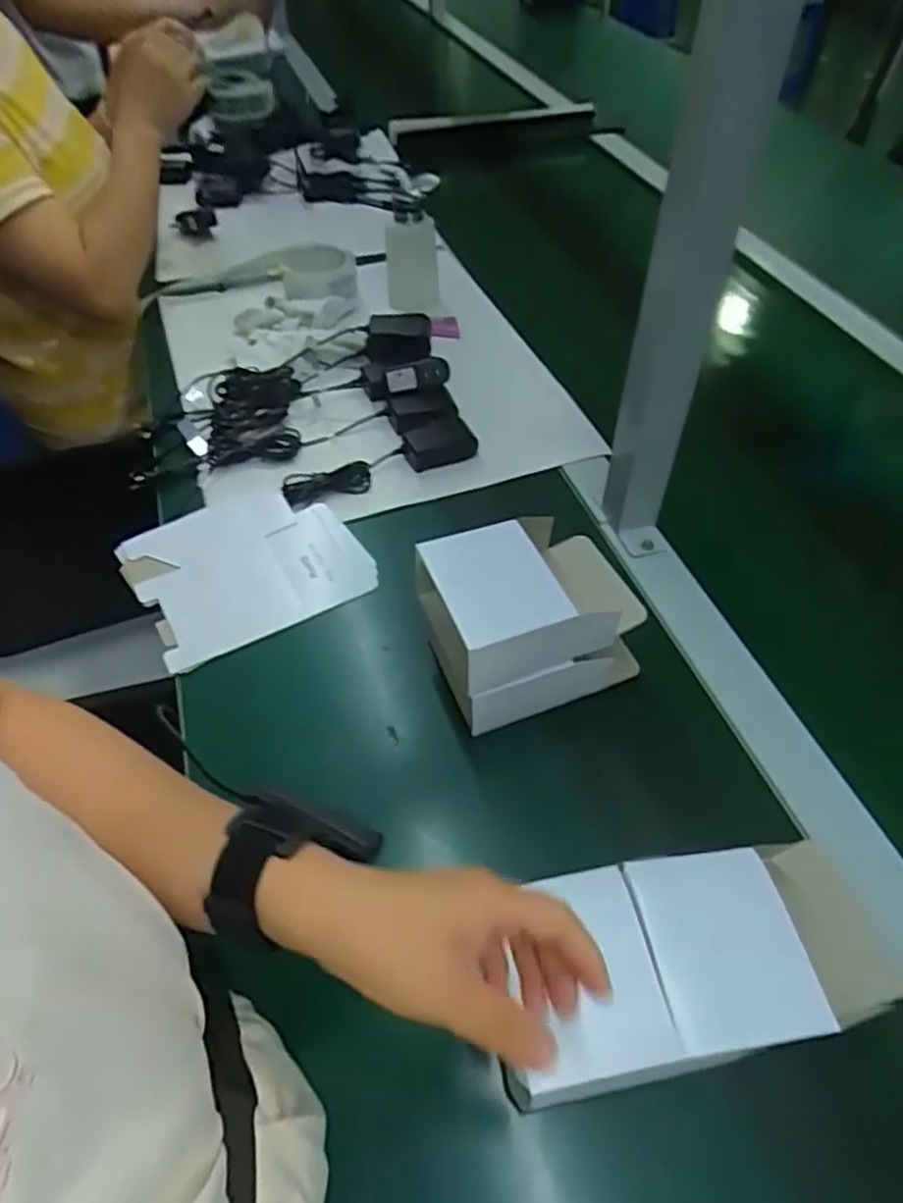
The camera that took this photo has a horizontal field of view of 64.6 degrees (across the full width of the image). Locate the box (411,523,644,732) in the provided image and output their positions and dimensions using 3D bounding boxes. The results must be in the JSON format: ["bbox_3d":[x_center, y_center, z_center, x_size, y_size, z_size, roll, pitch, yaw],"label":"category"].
[{"bbox_3d":[0.061,0.011,0.548,0.145,0.112,0.108,-17,52,-12],"label":"box"}]

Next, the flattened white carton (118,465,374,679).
[{"bbox_3d":[-0.202,-0.052,0.657,0.186,0.012,0.210,-30,56,-22],"label":"flattened white carton"}]

